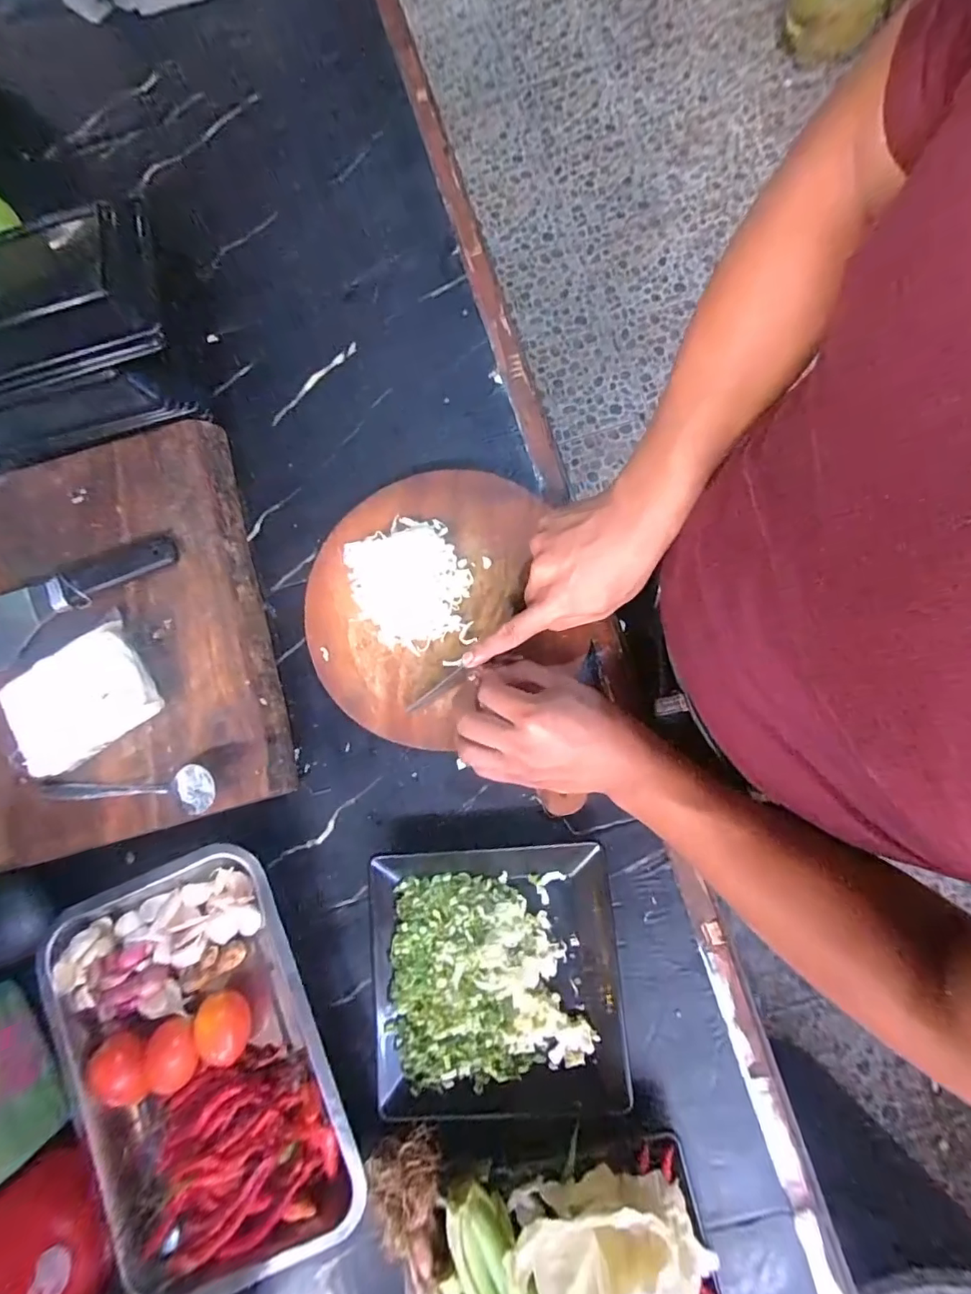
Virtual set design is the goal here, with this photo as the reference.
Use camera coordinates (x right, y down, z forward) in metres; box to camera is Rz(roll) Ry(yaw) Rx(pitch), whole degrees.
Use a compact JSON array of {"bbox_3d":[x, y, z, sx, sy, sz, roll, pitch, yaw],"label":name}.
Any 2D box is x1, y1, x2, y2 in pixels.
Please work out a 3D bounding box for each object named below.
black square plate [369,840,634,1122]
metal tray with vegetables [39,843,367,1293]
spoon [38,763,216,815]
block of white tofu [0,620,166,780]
[{"bbox_3d":[0.008,0.267,0.411,0.197,0.021,0.197,-5,80,0],"label":"black square plate"},{"bbox_3d":[-0.236,0.339,0.421,0.216,0.042,0.299,-25,80,-3],"label":"metal tray with vegetables"},{"bbox_3d":[-0.308,0.124,0.440,0.164,0.022,0.039,-3,80,1],"label":"spoon"},{"bbox_3d":[-0.355,0.046,0.452,0.115,0.025,0.090,-35,81,-5],"label":"block of white tofu"}]

